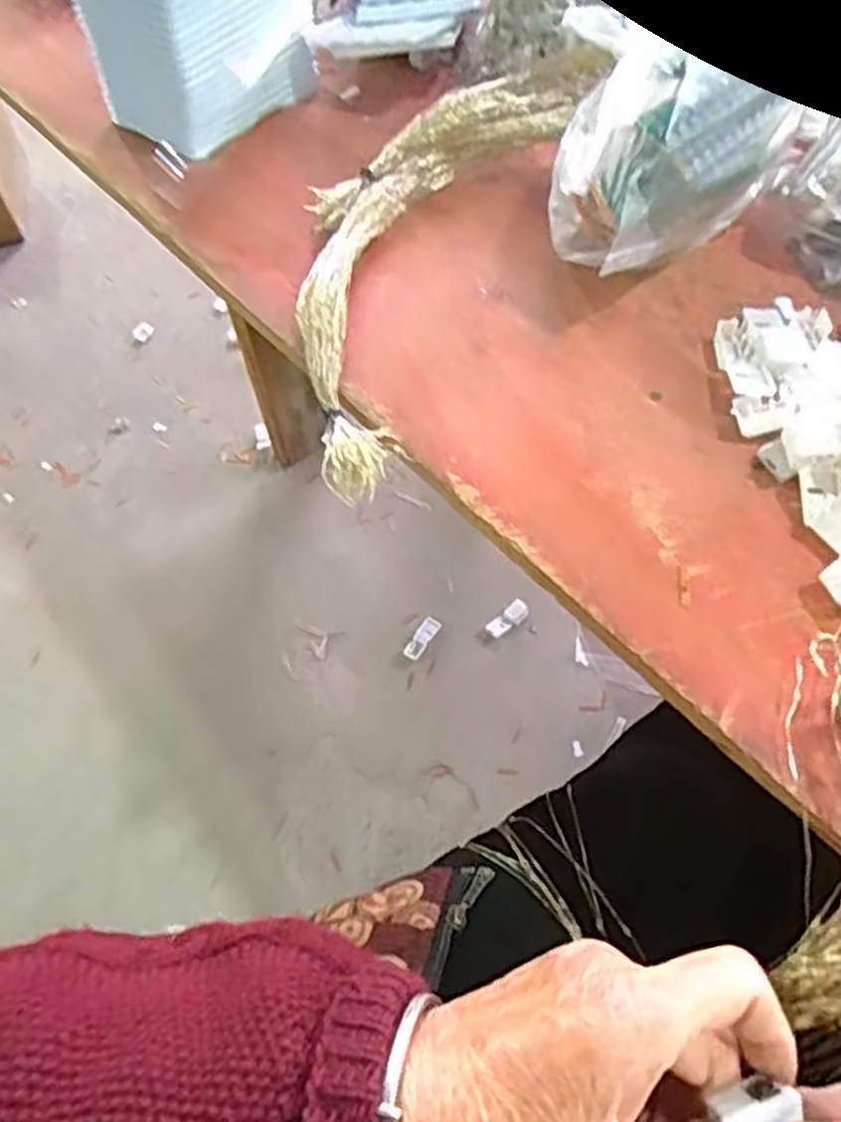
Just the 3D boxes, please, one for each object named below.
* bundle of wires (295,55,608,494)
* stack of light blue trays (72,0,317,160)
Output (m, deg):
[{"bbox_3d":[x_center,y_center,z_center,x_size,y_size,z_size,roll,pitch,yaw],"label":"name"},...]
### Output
[{"bbox_3d":[-0.008,-0.191,0.458,0.117,0.035,0.340,19,61,16],"label":"bundle of wires"},{"bbox_3d":[-0.147,-0.365,0.531,0.100,0.146,0.138,36,67,23],"label":"stack of light blue trays"}]

